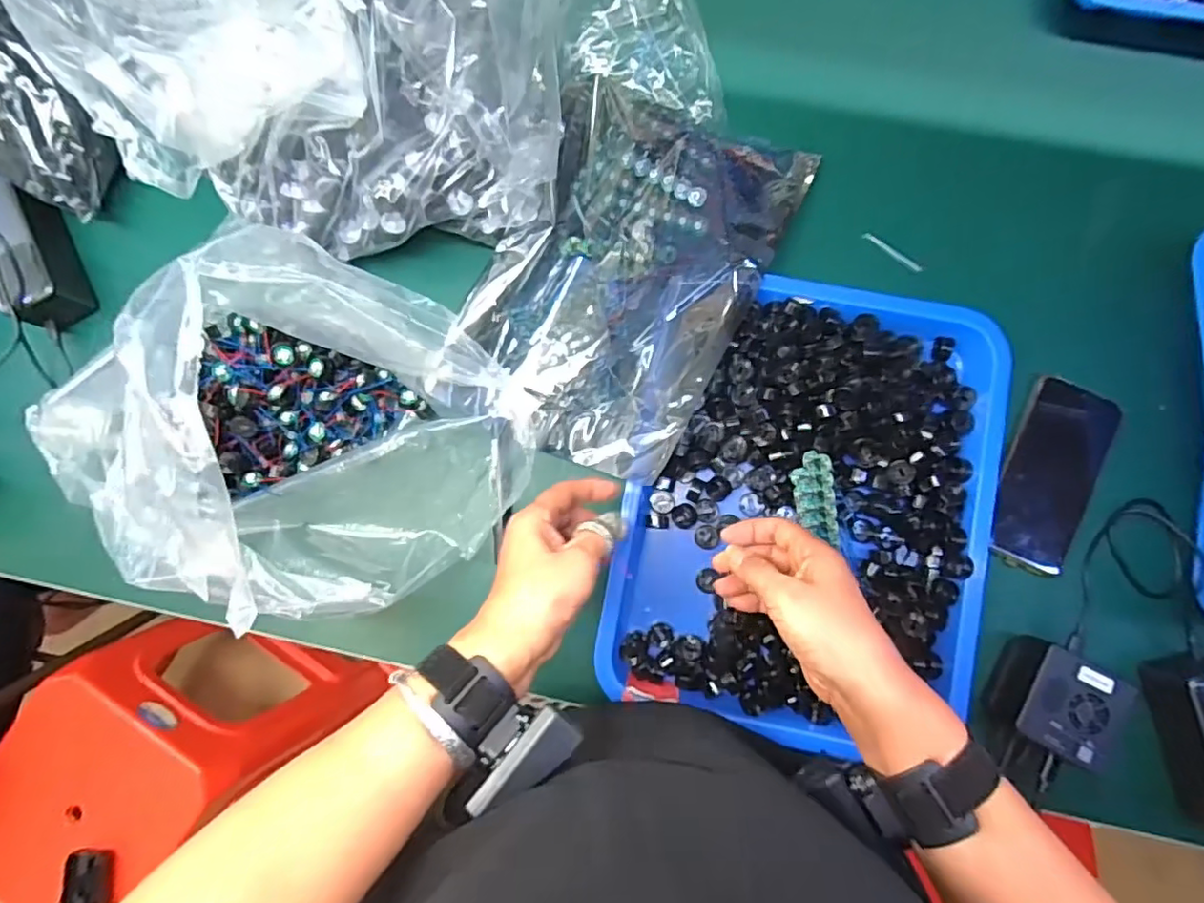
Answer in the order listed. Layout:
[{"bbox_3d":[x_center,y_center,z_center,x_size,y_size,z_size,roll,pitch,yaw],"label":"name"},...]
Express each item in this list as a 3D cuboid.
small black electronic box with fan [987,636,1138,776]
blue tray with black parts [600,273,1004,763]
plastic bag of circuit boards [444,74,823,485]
[{"bbox_3d":[0.363,0.198,0.475,0.070,0.050,0.072,30,87,5],"label":"small black electronic box with fan"},{"bbox_3d":[0.173,0.038,0.499,0.299,0.042,0.370,9,85,3],"label":"blue tray with black parts"},{"bbox_3d":[0.023,-0.156,0.502,0.214,0.053,0.331,25,86,5],"label":"plastic bag of circuit boards"}]

